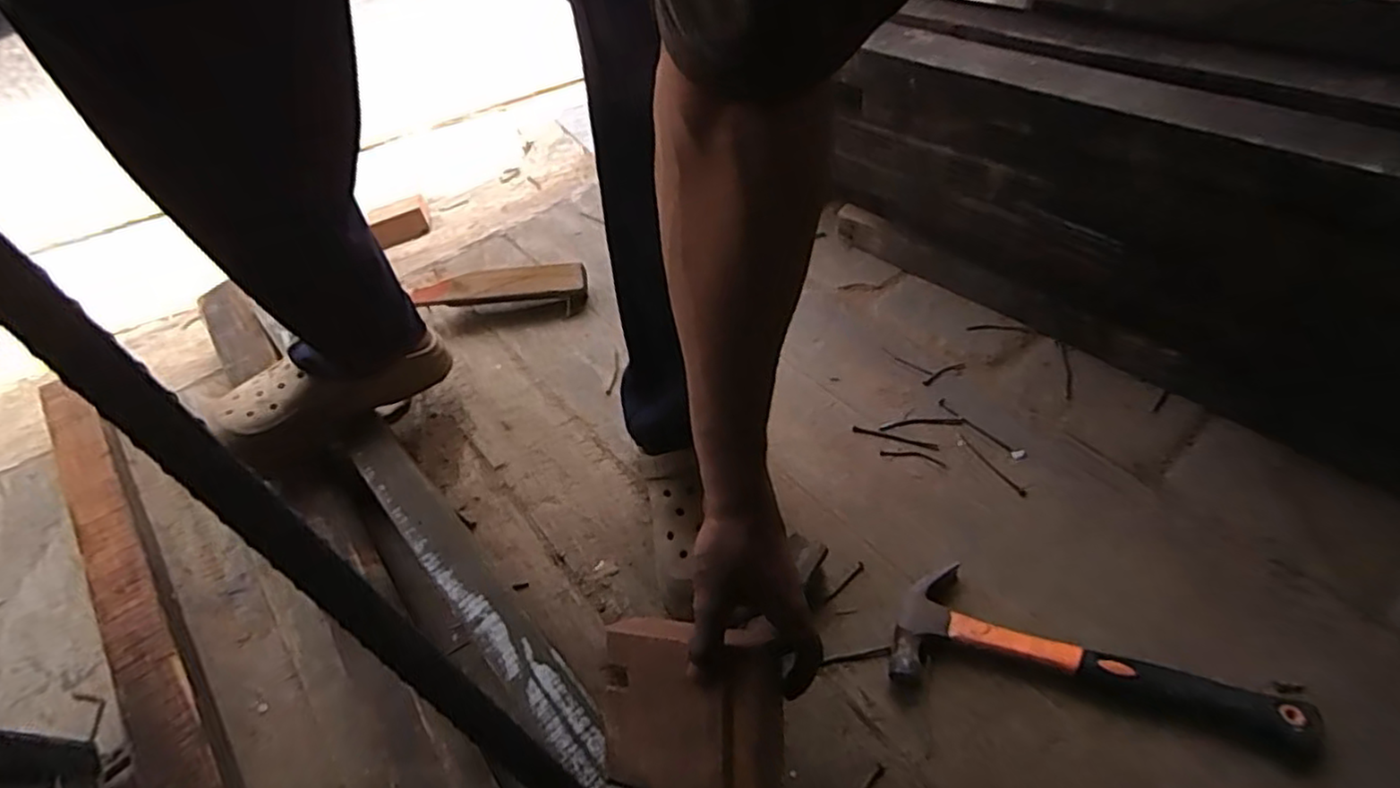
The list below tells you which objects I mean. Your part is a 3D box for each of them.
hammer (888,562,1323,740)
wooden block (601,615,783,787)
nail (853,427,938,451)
[{"bbox_3d":[0.343,0.226,0.614,0.327,0.027,0.104,5,48,11],"label":"hammer"},{"bbox_3d":[-0.010,0.208,0.448,0.119,0.037,0.109,-6,80,26],"label":"wooden block"},{"bbox_3d":[0.229,0.052,0.802,0.099,0.004,0.010,14,51,19],"label":"nail"}]

